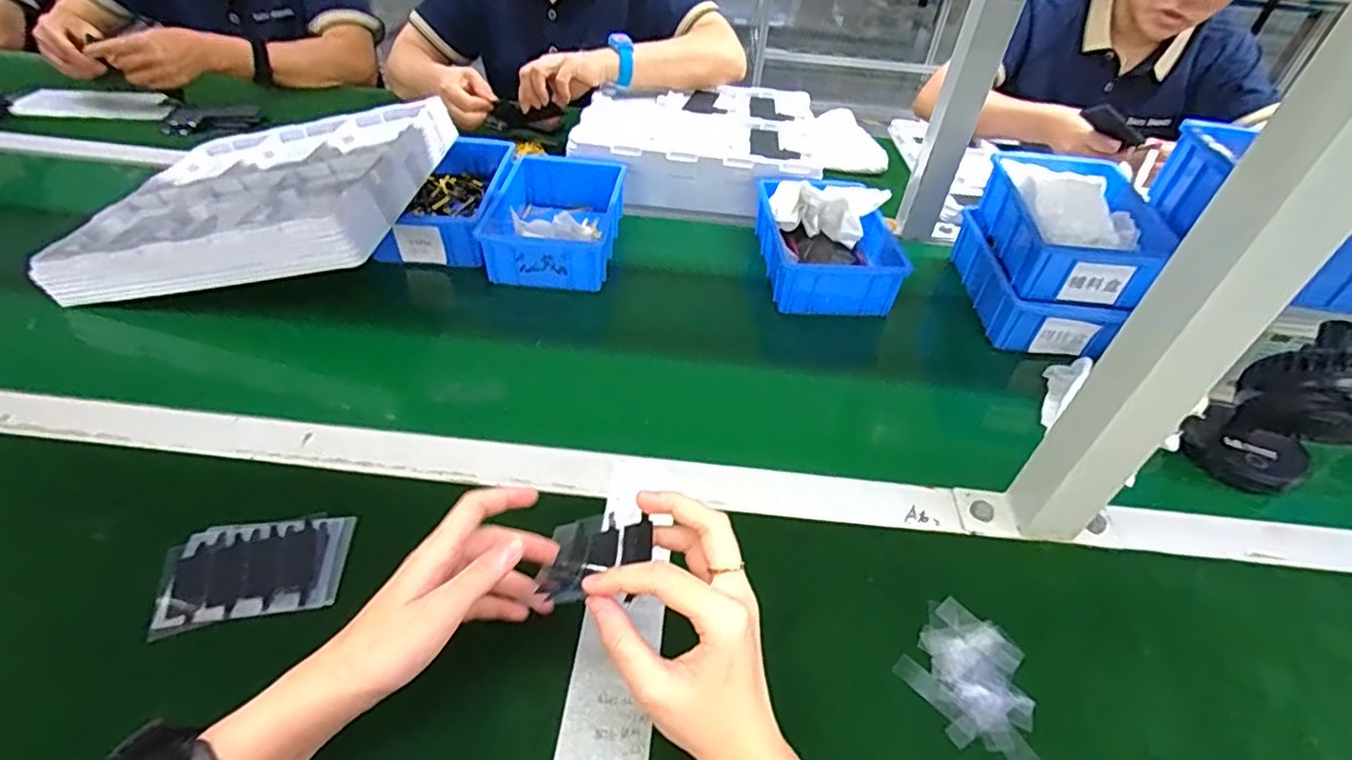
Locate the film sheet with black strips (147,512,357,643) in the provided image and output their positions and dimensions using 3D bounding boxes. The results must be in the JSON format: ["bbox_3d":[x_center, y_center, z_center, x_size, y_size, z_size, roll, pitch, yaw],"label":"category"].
[{"bbox_3d":[-0.269,0.121,0.397,0.105,0.010,0.069,-7,44,-13],"label":"film sheet with black strips"}]

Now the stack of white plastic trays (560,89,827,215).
[{"bbox_3d":[0.032,-0.331,0.853,0.317,0.059,0.305,6,43,0],"label":"stack of white plastic trays"}]

